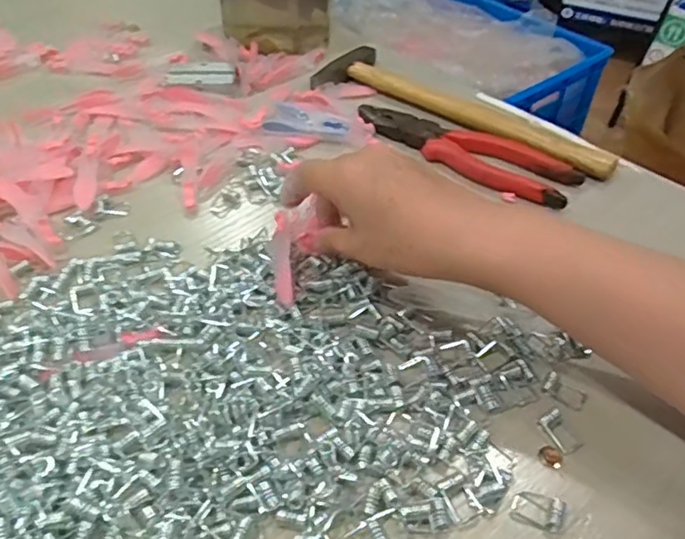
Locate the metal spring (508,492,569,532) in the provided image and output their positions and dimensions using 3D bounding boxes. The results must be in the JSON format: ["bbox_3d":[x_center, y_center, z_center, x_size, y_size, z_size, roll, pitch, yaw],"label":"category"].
[{"bbox_3d":[0.091,0.110,0.279,0.024,0.007,0.015,14,46,13],"label":"metal spring"}]

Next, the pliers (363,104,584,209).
[{"bbox_3d":[0.095,-0.098,0.481,0.186,0.013,0.049,30,52,26],"label":"pliers"}]

